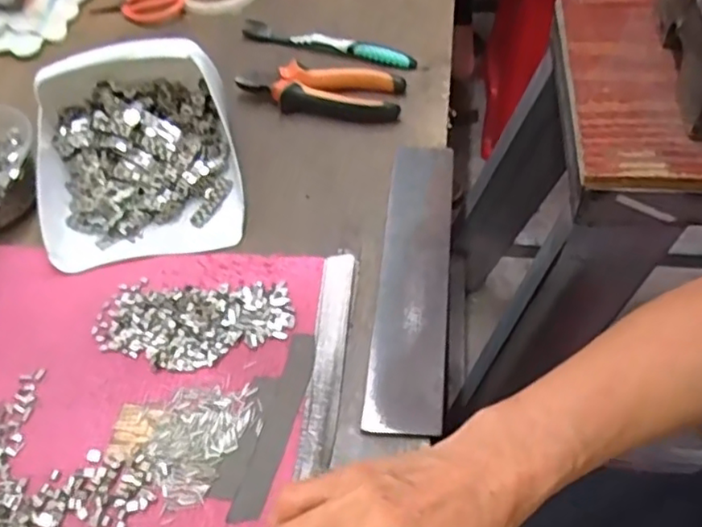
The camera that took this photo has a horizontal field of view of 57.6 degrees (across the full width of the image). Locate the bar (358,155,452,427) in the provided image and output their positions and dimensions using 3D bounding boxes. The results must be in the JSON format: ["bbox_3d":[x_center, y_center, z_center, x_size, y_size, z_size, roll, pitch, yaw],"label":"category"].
[{"bbox_3d":[0.046,0.004,0.460,0.047,0.009,0.242,4,56,7],"label":"bar"}]

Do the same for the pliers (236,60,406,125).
[{"bbox_3d":[-0.027,-0.159,0.578,0.146,0.021,0.056,9,55,12],"label":"pliers"}]

